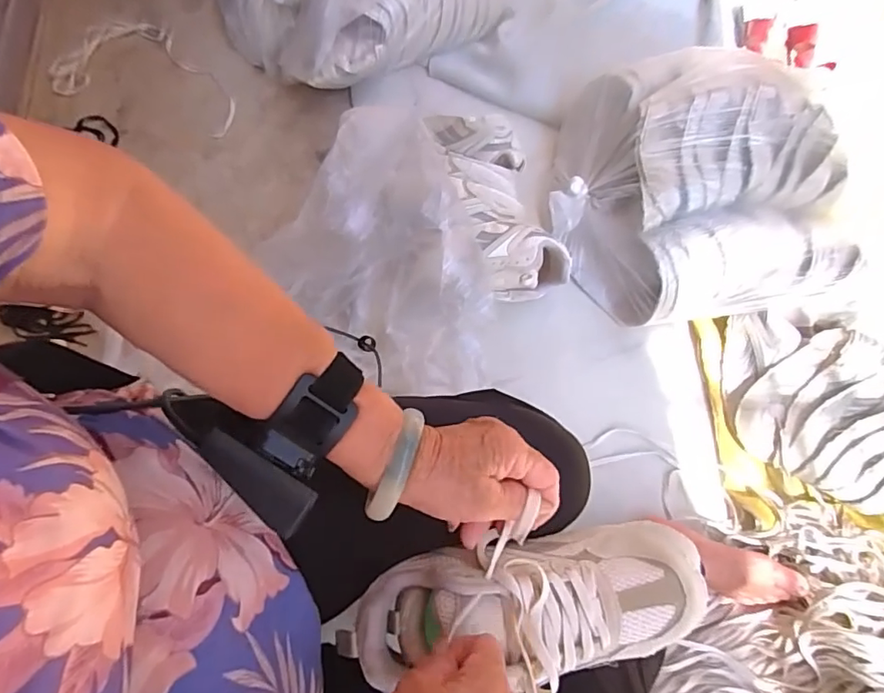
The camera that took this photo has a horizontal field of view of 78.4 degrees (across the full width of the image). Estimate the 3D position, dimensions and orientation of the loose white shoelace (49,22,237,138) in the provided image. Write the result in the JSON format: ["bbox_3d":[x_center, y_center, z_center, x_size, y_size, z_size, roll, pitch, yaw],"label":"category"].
[{"bbox_3d":[-0.524,-0.504,0.997,0.321,0.022,0.219,15,68,-4],"label":"loose white shoelace"}]

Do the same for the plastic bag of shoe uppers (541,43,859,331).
[{"bbox_3d":[0.393,-0.255,0.861,0.438,0.209,0.408,-4,70,-3],"label":"plastic bag of shoe uppers"}]

